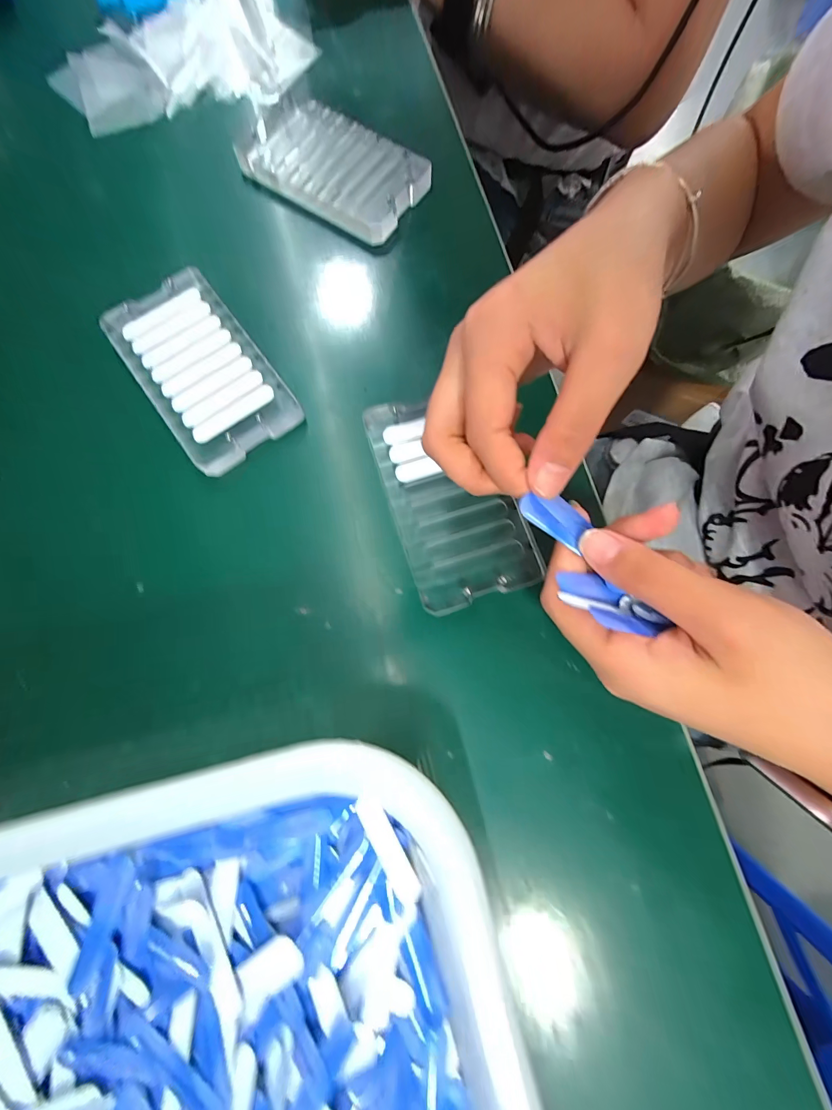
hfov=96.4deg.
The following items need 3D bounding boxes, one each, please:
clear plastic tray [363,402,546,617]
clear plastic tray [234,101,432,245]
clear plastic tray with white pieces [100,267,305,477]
[{"bbox_3d":[0.018,-0.035,0.210,0.066,0.009,0.123,-19,79,-4],"label":"clear plastic tray"},{"bbox_3d":[-0.063,-0.272,0.256,0.134,0.012,0.067,33,80,7],"label":"clear plastic tray"},{"bbox_3d":[-0.130,-0.113,0.227,0.068,0.014,0.121,-37,80,-7],"label":"clear plastic tray with white pieces"}]

